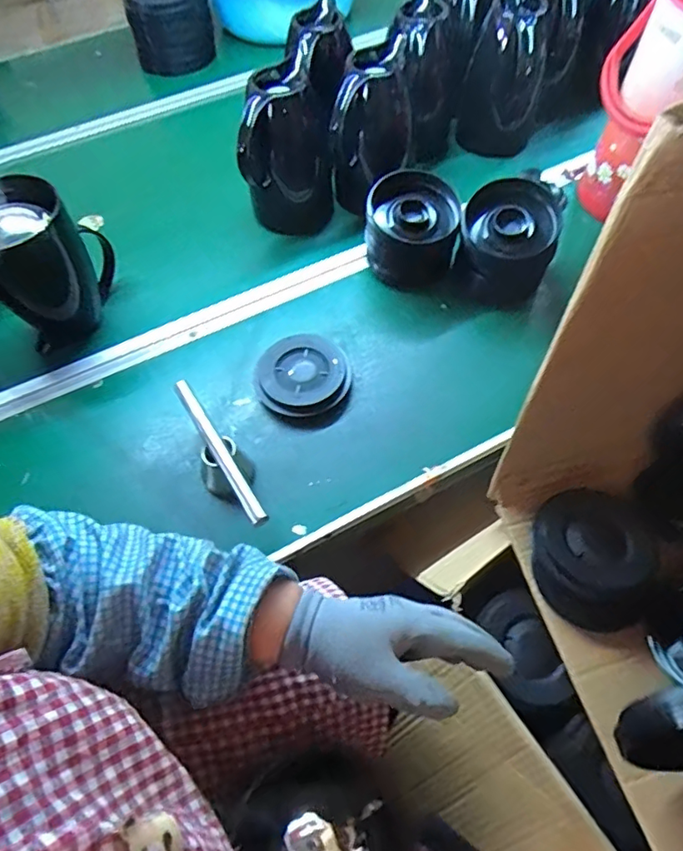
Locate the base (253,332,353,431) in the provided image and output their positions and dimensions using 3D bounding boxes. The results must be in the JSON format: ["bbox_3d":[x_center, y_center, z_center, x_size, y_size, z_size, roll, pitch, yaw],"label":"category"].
[{"bbox_3d":[-0.043,-0.058,0.683,0.118,0.023,0.127,-1,60,1],"label":"base"}]

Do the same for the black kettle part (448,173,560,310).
[{"bbox_3d":[0.217,-0.239,0.723,0.127,0.122,0.111,17,62,12],"label":"black kettle part"}]

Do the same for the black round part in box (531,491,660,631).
[{"bbox_3d":[0.267,0.137,0.560,0.125,0.060,0.127,-1,60,1],"label":"black round part in box"}]

